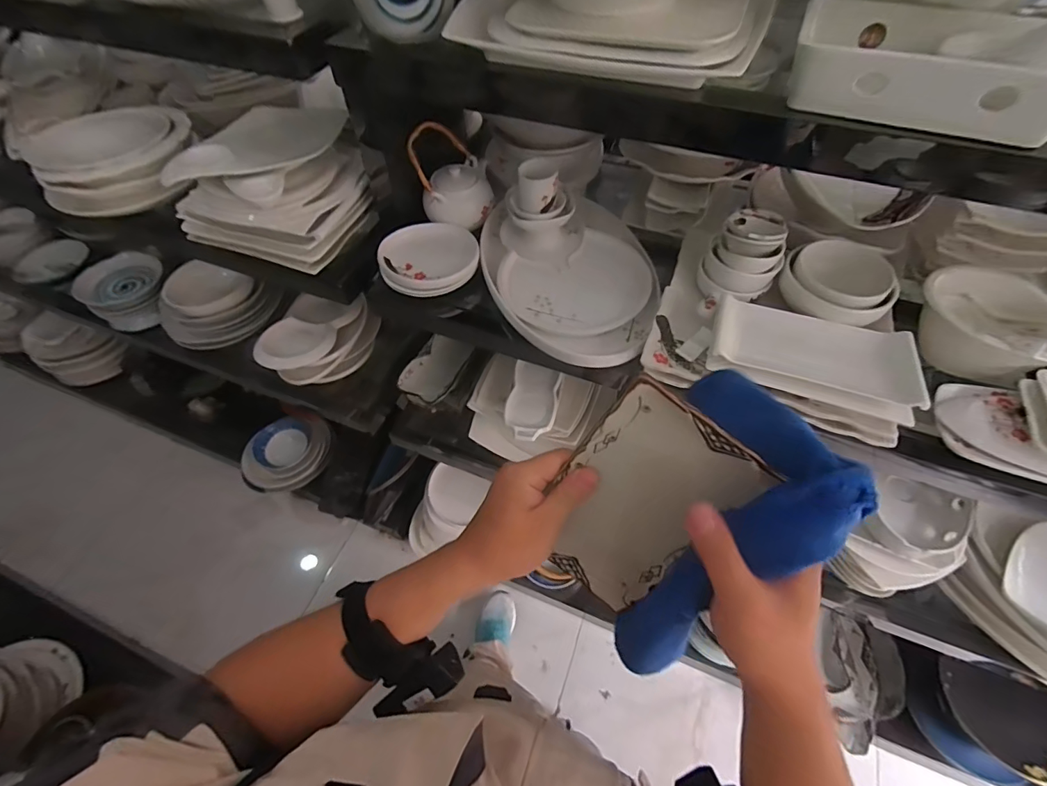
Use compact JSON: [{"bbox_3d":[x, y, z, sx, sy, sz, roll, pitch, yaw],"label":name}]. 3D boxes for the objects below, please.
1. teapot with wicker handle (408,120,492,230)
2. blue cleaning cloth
[{"bbox_3d":[-0.129,-0.406,0.850,0.137,0.133,0.152,-13,57,-7],"label":"teapot with wicker handle"},{"bbox_3d":[0.127,0.126,0.349,0.111,0.267,0.102,30,30,19],"label":"blue cleaning cloth"}]

